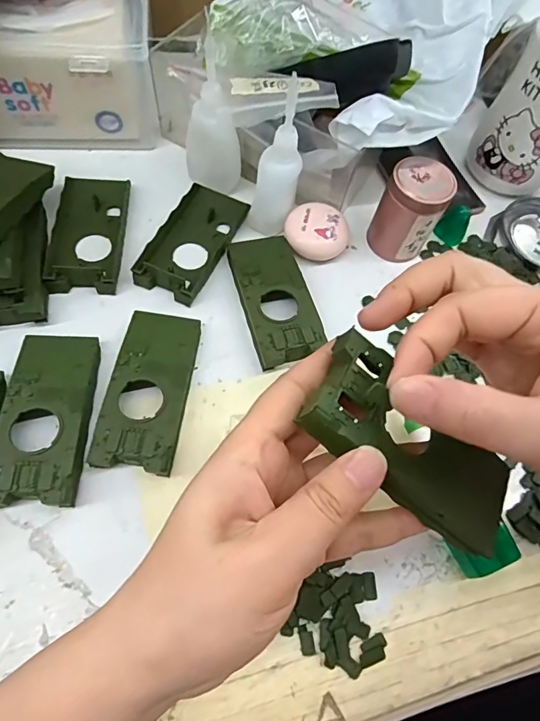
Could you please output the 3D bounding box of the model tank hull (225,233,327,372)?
[{"bbox_3d":[0.003,-0.045,0.323,0.046,0.012,0.105,-11,65,-12],"label":"model tank hull"}]

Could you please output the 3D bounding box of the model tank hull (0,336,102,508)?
[{"bbox_3d":[-0.130,0.033,0.274,0.048,0.022,0.104,0,63,-7],"label":"model tank hull"}]

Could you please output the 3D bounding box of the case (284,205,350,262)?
[{"bbox_3d":[0.035,-0.096,0.353,0.047,0.026,0.039,14,63,0],"label":"case"}]

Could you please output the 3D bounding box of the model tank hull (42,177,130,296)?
[{"bbox_3d":[-0.132,-0.094,0.338,0.048,0.017,0.099,1,63,-6],"label":"model tank hull"}]

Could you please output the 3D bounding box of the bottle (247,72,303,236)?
[{"bbox_3d":[0.005,-0.137,0.317,0.026,0.102,0.032,29,64,8],"label":"bottle"}]

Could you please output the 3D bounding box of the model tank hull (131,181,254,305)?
[{"bbox_3d":[-0.056,-0.091,0.344,0.046,0.017,0.105,22,63,5],"label":"model tank hull"}]

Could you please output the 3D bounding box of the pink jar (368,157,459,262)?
[{"bbox_3d":[0.102,-0.109,0.343,0.045,0.066,0.041,18,64,3],"label":"pink jar"}]

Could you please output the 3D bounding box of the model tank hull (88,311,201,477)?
[{"bbox_3d":[-0.073,0.017,0.285,0.046,0.017,0.104,8,63,-3],"label":"model tank hull"}]

